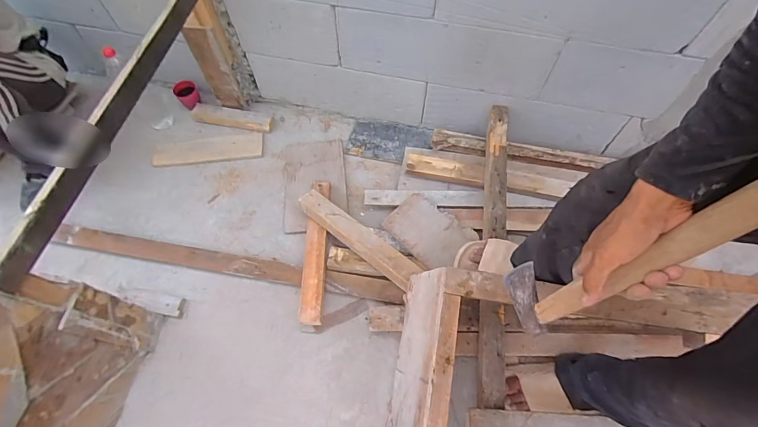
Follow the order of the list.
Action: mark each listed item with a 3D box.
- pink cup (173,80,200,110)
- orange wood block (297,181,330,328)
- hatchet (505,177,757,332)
[{"bbox_3d":[-0.711,-0.440,1.348,0.075,0.069,0.079,0,61,-1],"label":"pink cup"},{"bbox_3d":[-0.181,0.087,1.040,0.059,0.030,0.445,-1,63,0],"label":"orange wood block"},{"bbox_3d":[0.274,0.055,0.419,0.022,0.312,0.088,8,57,-29],"label":"hatchet"}]

